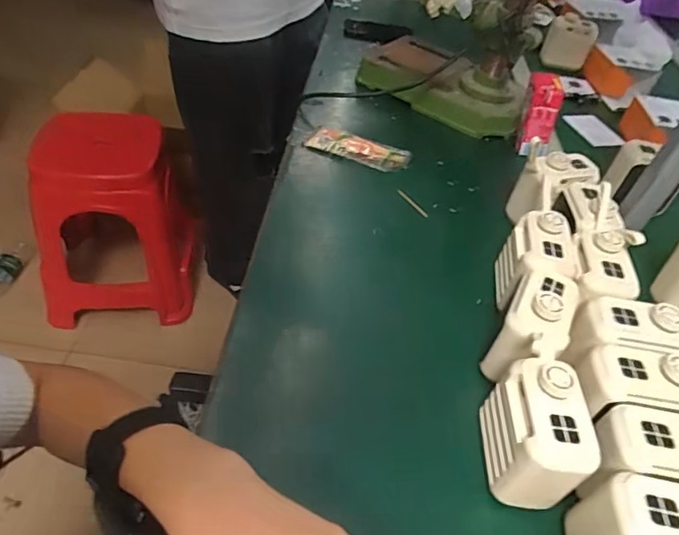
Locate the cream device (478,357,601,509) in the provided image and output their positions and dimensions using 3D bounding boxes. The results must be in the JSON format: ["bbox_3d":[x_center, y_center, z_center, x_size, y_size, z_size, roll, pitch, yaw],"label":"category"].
[{"bbox_3d":[0.149,0.127,0.391,0.052,0.088,0.081,9,44,-1],"label":"cream device"}]

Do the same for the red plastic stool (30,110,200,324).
[{"bbox_3d":[-0.611,-0.119,1.364,0.390,0.459,0.353,-9,47,-19],"label":"red plastic stool"}]

